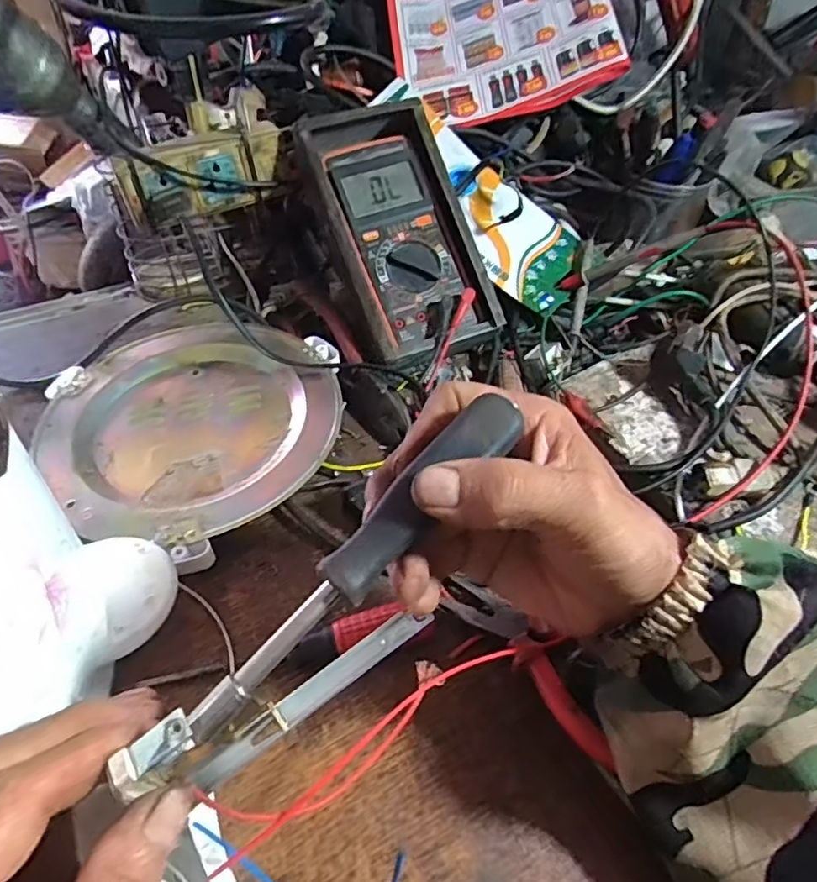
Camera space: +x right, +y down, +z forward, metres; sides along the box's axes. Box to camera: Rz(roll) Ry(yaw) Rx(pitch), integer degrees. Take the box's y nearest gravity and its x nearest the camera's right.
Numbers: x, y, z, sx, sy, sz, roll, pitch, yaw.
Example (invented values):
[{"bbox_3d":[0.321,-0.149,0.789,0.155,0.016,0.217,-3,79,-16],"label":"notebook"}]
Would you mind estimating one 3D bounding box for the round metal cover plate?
[{"bbox_3d":[-0.151,-0.018,0.427,0.206,0.026,0.209,1,47,-1],"label":"round metal cover plate"}]

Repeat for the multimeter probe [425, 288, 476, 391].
[{"bbox_3d":[0.032,-0.080,0.453,0.009,0.011,0.089,21,80,17],"label":"multimeter probe"}]

